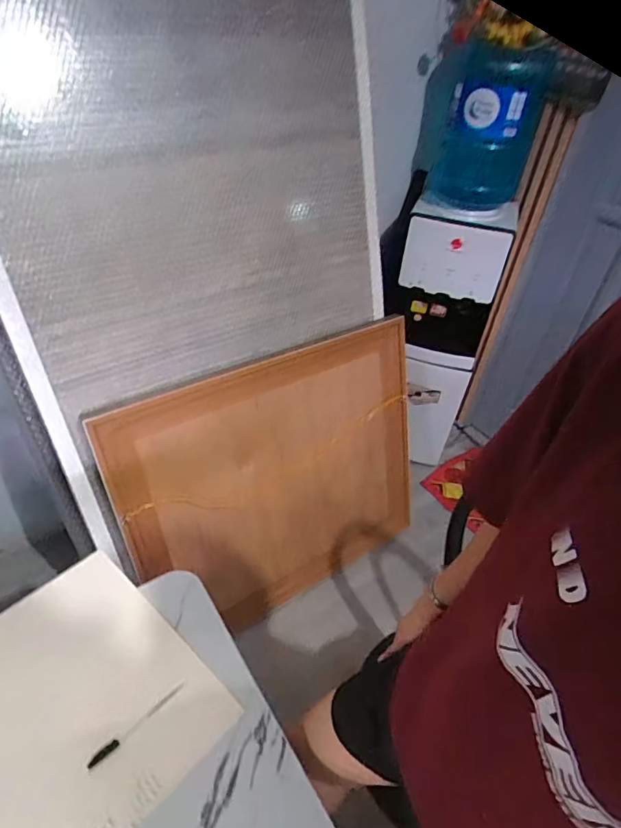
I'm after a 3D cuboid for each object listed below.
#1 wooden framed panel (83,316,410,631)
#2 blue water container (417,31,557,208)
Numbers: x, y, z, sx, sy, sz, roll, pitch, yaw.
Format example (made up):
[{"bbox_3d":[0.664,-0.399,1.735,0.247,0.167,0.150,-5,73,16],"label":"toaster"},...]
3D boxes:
[{"bbox_3d":[-0.063,0.186,1.420,0.914,0.738,0.058,-21,29,-28],"label":"wooden framed panel"},{"bbox_3d":[0.458,-0.785,1.362,0.297,0.369,0.292,19,43,14],"label":"blue water container"}]

